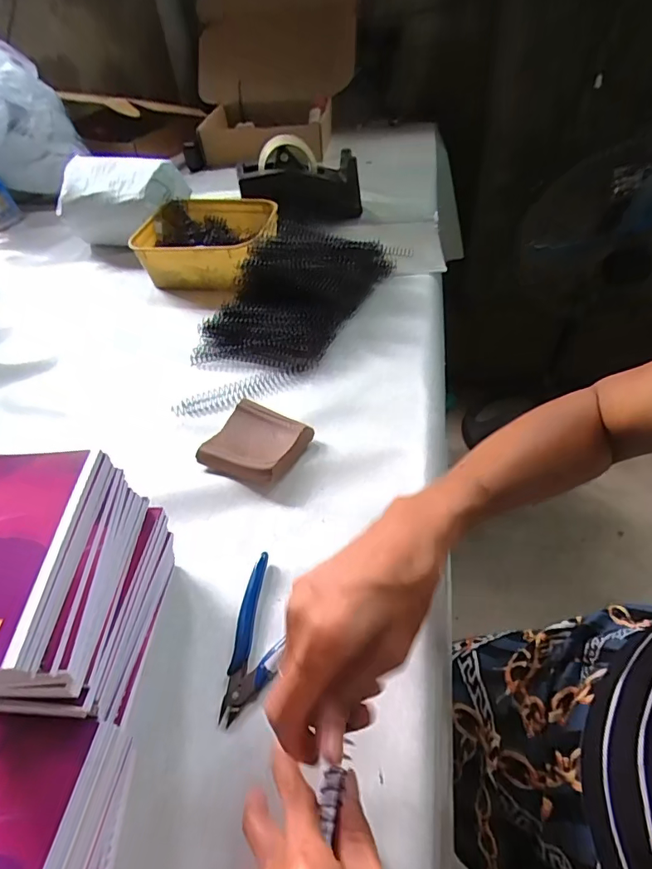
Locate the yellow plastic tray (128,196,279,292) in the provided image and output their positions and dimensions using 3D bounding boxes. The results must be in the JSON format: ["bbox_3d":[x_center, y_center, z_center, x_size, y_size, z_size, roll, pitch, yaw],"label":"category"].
[{"bbox_3d":[-0.170,-0.294,0.710,0.216,0.072,0.171,6,49,12],"label":"yellow plastic tray"}]

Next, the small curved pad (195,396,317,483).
[{"bbox_3d":[-0.066,0.008,0.455,0.089,0.024,0.085,15,51,20],"label":"small curved pad"}]

